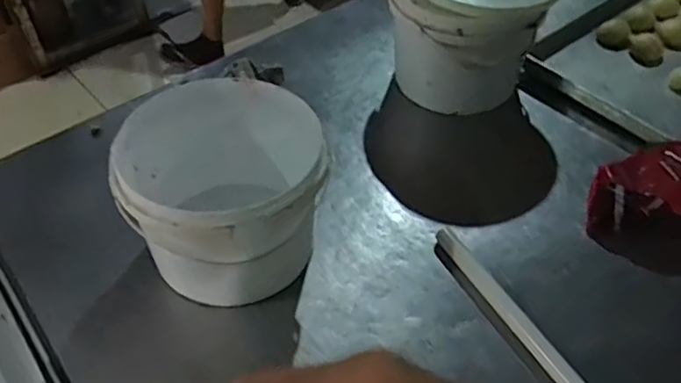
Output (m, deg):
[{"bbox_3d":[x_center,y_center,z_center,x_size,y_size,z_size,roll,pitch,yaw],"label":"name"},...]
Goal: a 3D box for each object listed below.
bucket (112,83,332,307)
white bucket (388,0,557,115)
[{"bbox_3d":[-0.129,0.009,0.702,0.210,0.167,0.210,1,49,-1],"label":"bucket"},{"bbox_3d":[0.191,-0.251,0.914,0.209,0.213,0.225,0,47,0],"label":"white bucket"}]

